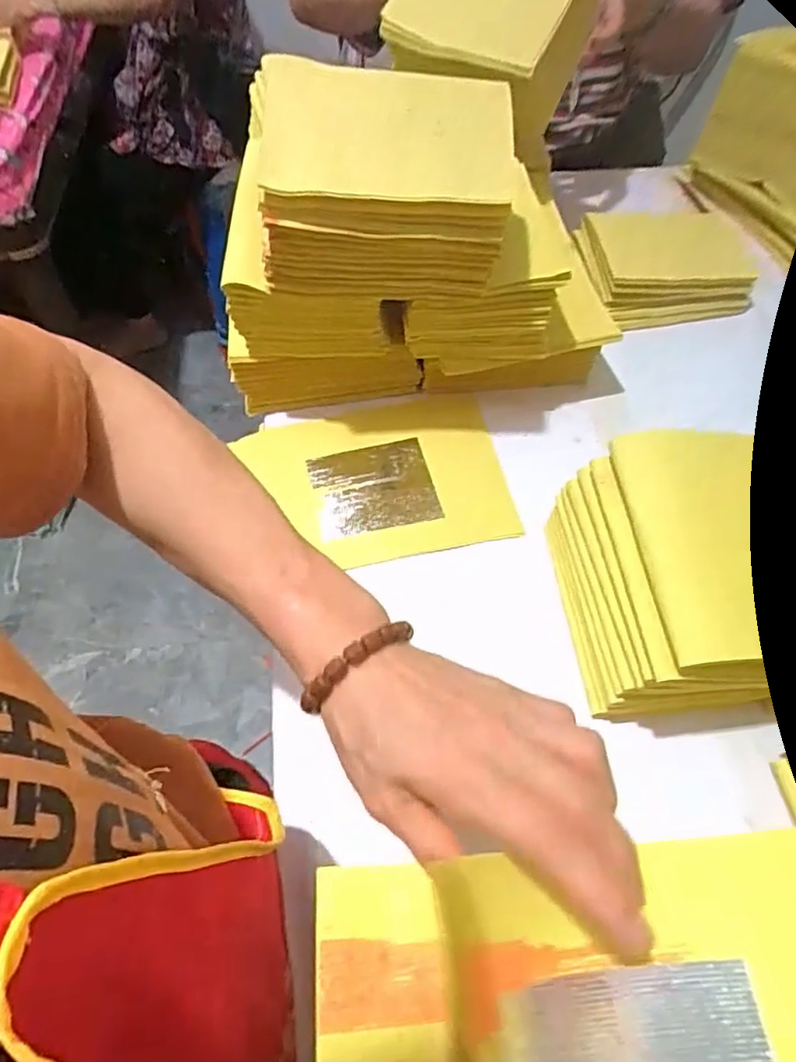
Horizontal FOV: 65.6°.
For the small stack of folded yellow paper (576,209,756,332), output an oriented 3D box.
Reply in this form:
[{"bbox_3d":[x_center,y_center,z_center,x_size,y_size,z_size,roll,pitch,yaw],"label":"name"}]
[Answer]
[{"bbox_3d":[0.278,-0.297,0.660,0.179,0.075,0.139,-9,58,-7],"label":"small stack of folded yellow paper"}]

